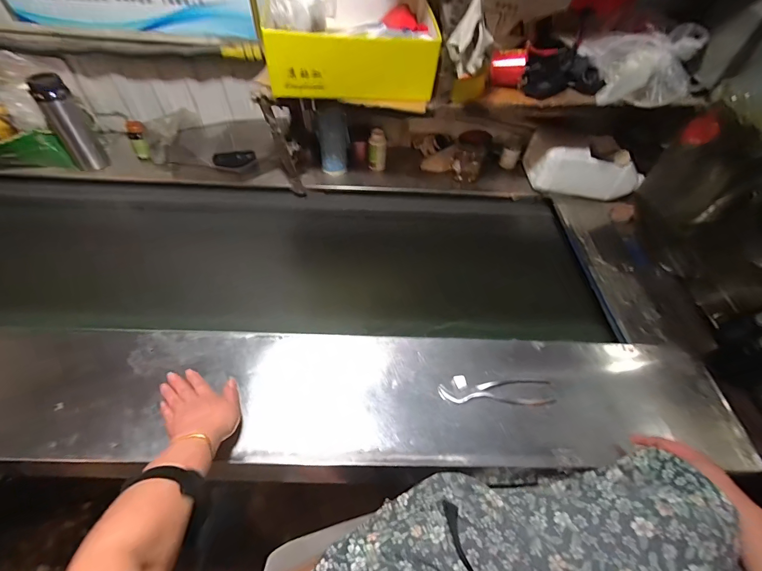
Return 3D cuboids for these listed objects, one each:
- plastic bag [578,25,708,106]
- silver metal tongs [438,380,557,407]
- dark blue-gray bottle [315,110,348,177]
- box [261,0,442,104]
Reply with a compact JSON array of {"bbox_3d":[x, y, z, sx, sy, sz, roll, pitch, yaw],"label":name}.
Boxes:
[{"bbox_3d":[0.520,-0.444,0.728,0.202,0.103,0.170,2,52,-1],"label":"plastic bag"},{"bbox_3d":[0.205,0.188,0.647,0.203,0.016,0.045,1,52,-2],"label":"silver metal tongs"},{"bbox_3d":[-0.126,-0.393,0.979,0.079,0.152,0.073,-2,52,-4],"label":"dark blue-gray bottle"},{"bbox_3d":[-0.064,-0.521,0.782,0.338,0.123,0.262,0,52,-3],"label":"box"}]

